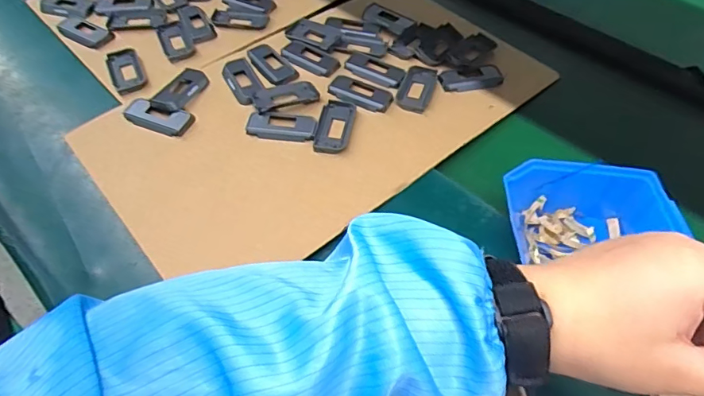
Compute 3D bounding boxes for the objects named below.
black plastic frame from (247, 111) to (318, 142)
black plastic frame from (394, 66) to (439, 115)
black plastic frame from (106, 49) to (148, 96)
[{"bbox_3d":[-0.076,-0.081,0.529,0.075,0.007,0.038,9,54,6],"label":"black plastic frame"},{"bbox_3d":[0.078,-0.131,0.572,0.038,0.006,0.077,17,55,12],"label":"black plastic frame"},{"bbox_3d":[-0.274,-0.154,0.583,0.036,0.018,0.072,-21,56,-15],"label":"black plastic frame"}]

